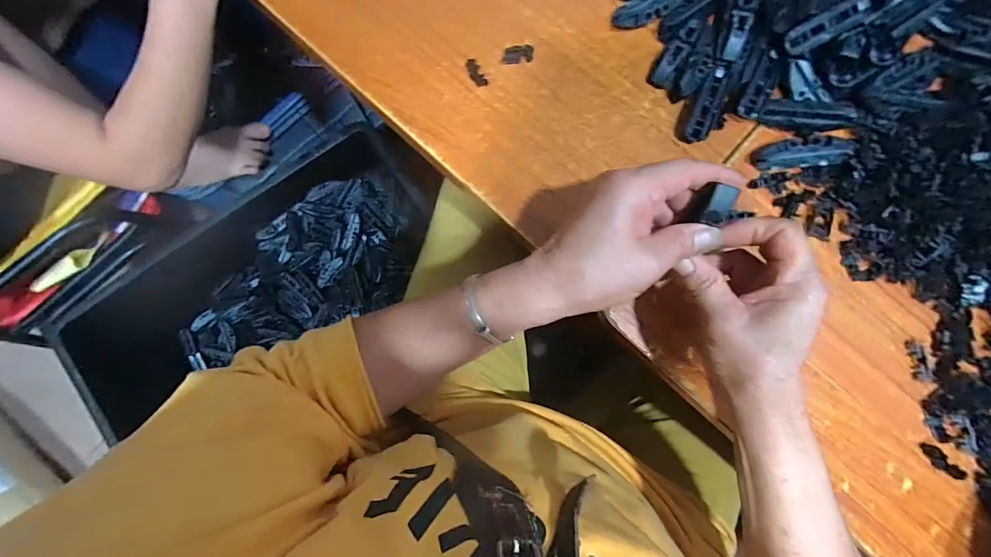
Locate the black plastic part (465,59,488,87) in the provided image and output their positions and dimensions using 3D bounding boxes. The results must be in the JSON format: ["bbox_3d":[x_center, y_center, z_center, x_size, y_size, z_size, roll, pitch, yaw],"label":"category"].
[{"bbox_3d":[-0.018,-0.193,0.389,0.012,0.004,0.030,-27,82,-3],"label":"black plastic part"}]

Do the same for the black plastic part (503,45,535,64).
[{"bbox_3d":[0.021,-0.209,0.389,0.029,0.008,0.013,-5,82,0],"label":"black plastic part"}]

